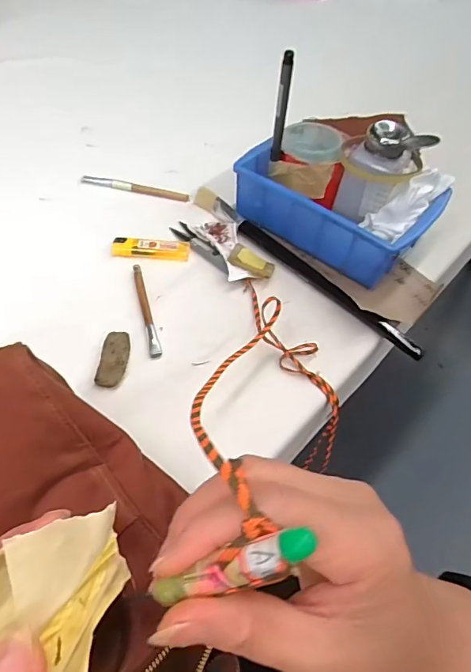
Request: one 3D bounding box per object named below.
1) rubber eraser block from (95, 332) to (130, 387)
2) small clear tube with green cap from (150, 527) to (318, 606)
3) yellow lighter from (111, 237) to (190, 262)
[{"bbox_3d":[-0.104,0.020,0.380,0.022,0.011,0.052,6,54,-1],"label":"rubber eraser block"},{"bbox_3d":[-0.004,0.075,0.141,0.064,0.008,0.011,-33,51,27],"label":"small clear tube with green cap"},{"bbox_3d":[-0.088,-0.090,0.462,0.079,0.011,0.023,3,54,-3],"label":"yellow lighter"}]

